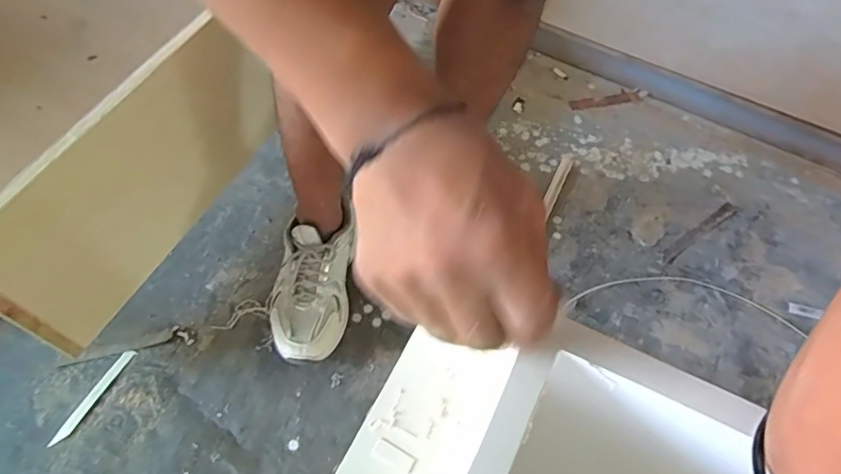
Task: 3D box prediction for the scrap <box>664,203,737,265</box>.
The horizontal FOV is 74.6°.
[{"bbox_3d":[0.456,-0.008,0.900,0.173,0.008,0.020,-33,66,-19],"label":"scrap"}]

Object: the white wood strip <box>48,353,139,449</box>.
[{"bbox_3d":[-0.438,0.213,0.741,0.017,0.005,0.142,26,62,13],"label":"white wood strip"}]

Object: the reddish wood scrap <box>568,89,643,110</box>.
[{"bbox_3d":[0.350,-0.260,1.043,0.141,0.005,0.028,-11,63,-8],"label":"reddish wood scrap"}]

